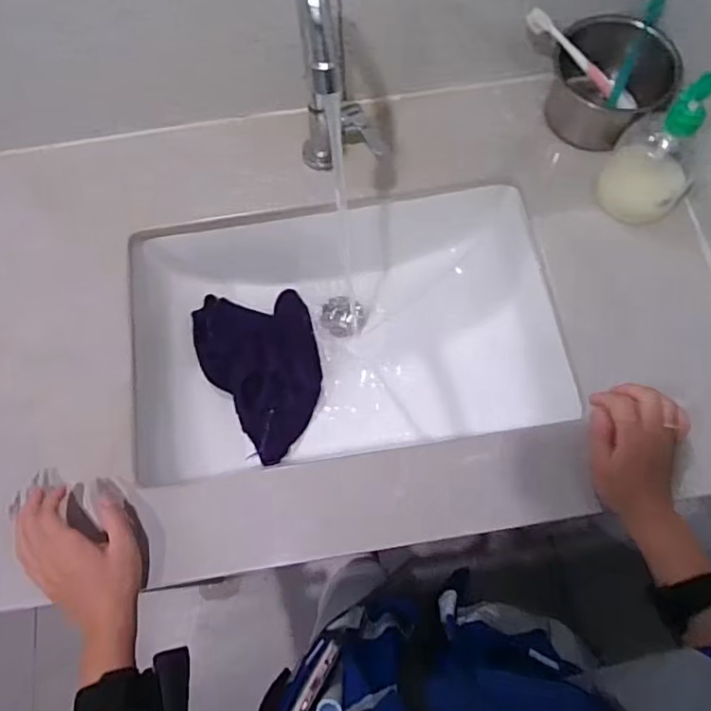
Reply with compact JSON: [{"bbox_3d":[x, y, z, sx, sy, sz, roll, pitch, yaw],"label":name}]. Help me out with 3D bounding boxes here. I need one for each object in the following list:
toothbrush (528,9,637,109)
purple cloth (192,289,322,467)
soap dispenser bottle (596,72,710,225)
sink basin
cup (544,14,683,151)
[{"bbox_3d":[0.262,-0.337,0.667,0.169,0.014,0.020,30,71,-21],"label":"toothbrush"},{"bbox_3d":[-0.118,0.022,0.759,0.156,0.018,0.225,-5,69,-26],"label":"purple cloth"},{"bbox_3d":[0.322,-0.218,0.592,0.088,0.144,0.104,41,76,14],"label":"soap dispenser bottle"},{"bbox_3d":[-0.009,-0.048,0.742,0.476,0.166,0.333,-7,70,-1],"label":"sink basin"},{"bbox_3d":[0.297,-0.319,0.682,0.139,0.093,0.129,-1,70,1],"label":"cup"}]

